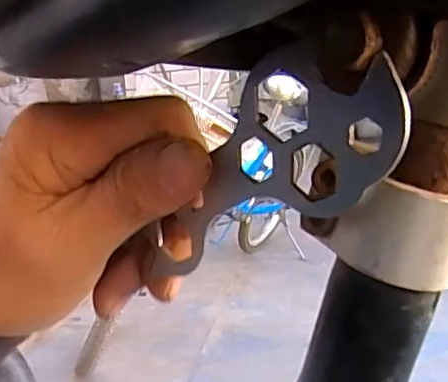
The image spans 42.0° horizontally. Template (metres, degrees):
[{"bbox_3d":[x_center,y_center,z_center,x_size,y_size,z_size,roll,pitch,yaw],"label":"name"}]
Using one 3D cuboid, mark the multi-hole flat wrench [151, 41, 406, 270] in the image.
[{"bbox_3d":[0.010,-0.008,0.165,0.007,0.042,0.096,-13,-14,-41],"label":"multi-hole flat wrench"}]

